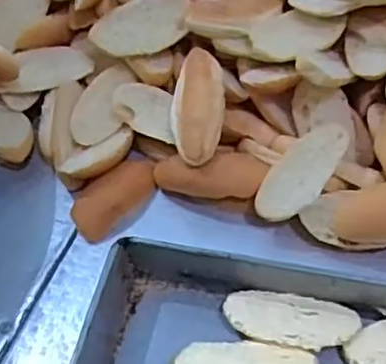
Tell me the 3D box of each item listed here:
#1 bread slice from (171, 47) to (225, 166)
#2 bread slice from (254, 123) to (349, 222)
[{"bbox_3d":[0.003,-0.061,0.519,0.043,0.008,0.096,-8,71,16],"label":"bread slice"},{"bbox_3d":[0.083,-0.007,0.492,0.086,0.012,0.037,-49,58,0],"label":"bread slice"}]

